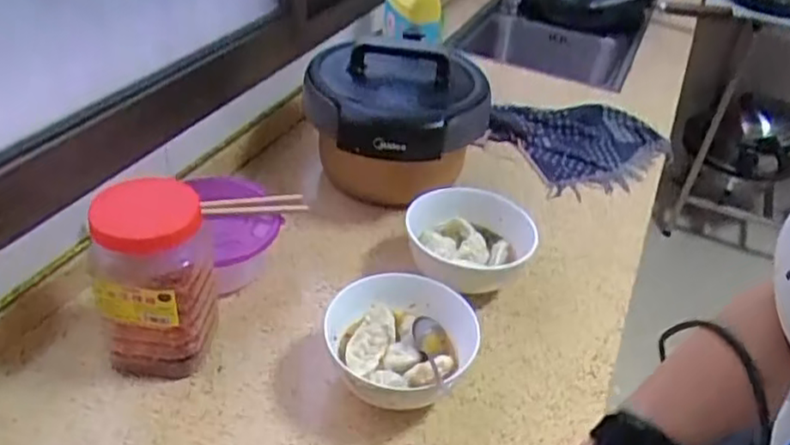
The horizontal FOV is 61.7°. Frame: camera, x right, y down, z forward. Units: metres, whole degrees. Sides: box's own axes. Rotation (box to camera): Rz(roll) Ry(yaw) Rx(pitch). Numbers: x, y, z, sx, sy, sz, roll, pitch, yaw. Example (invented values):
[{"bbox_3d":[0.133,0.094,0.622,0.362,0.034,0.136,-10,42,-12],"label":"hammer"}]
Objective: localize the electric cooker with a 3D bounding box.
[{"bbox_3d":[0.003,-0.150,0.983,0.255,0.199,0.249,-5,38,-14],"label":"electric cooker"}]

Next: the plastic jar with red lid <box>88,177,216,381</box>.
[{"bbox_3d":[-0.239,0.057,0.664,0.107,0.204,0.092,-7,39,-17],"label":"plastic jar with red lid"}]

